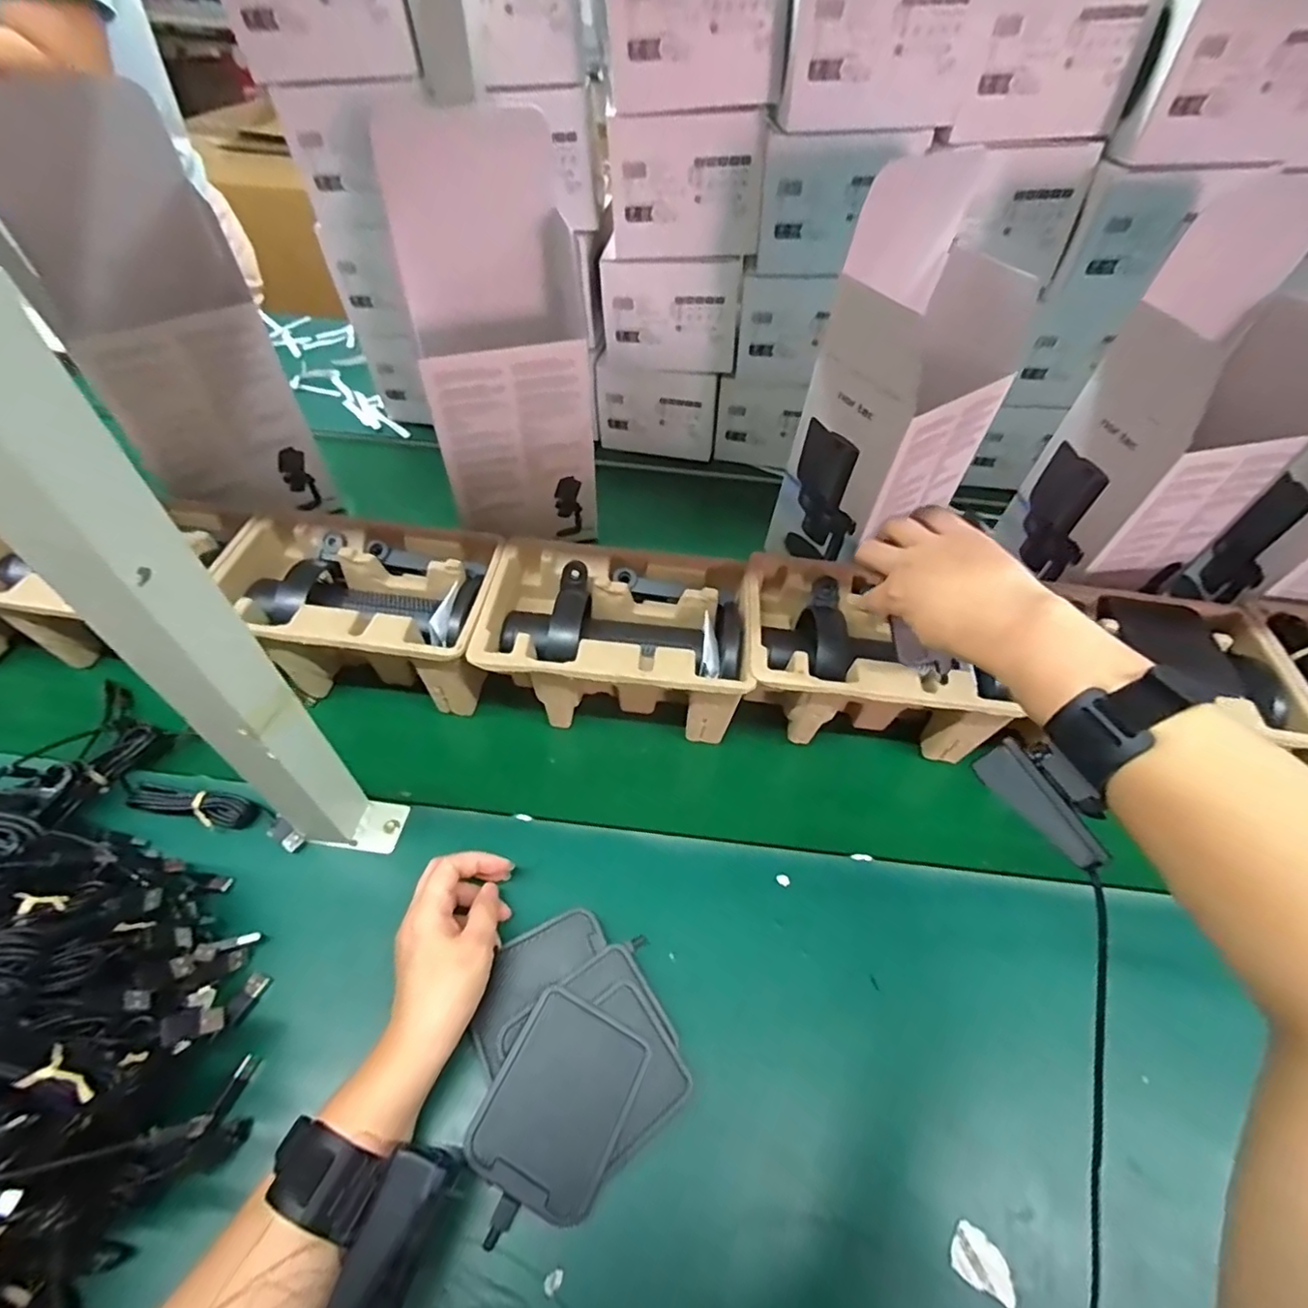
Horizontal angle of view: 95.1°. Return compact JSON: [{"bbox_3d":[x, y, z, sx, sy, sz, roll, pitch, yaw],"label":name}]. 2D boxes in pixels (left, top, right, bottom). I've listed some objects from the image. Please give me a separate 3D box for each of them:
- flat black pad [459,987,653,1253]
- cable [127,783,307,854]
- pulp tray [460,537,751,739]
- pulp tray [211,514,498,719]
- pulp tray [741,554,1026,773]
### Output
[{"bbox_3d":[-0.061,0.279,0.365,0.080,0.013,0.116,27,58,6],"label":"flat black pad"},{"bbox_3d":[-0.336,0.123,0.467,0.132,0.020,0.027,11,53,5],"label":"cable"},{"bbox_3d":[-0.032,-0.011,0.540,0.216,0.100,0.144,5,52,1],"label":"pulp tray"},{"bbox_3d":[-0.258,-0.033,0.547,0.227,0.105,0.143,4,52,0],"label":"pulp tray"},{"bbox_3d":[0.173,0.006,0.542,0.189,0.107,0.145,6,52,2],"label":"pulp tray"}]

